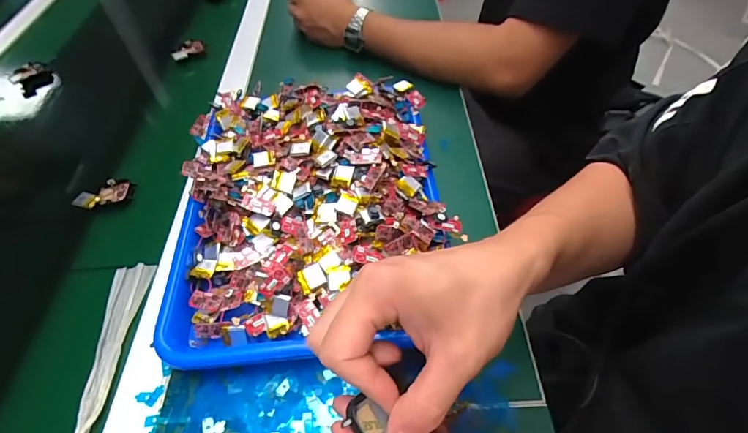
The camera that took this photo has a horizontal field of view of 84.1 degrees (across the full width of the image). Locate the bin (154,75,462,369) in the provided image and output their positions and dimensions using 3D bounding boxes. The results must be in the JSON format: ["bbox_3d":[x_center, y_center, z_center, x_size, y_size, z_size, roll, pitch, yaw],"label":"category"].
[{"bbox_3d":[-0.065,-0.031,0.427,0.258,0.068,0.329,-8,52,-3],"label":"bin"}]

